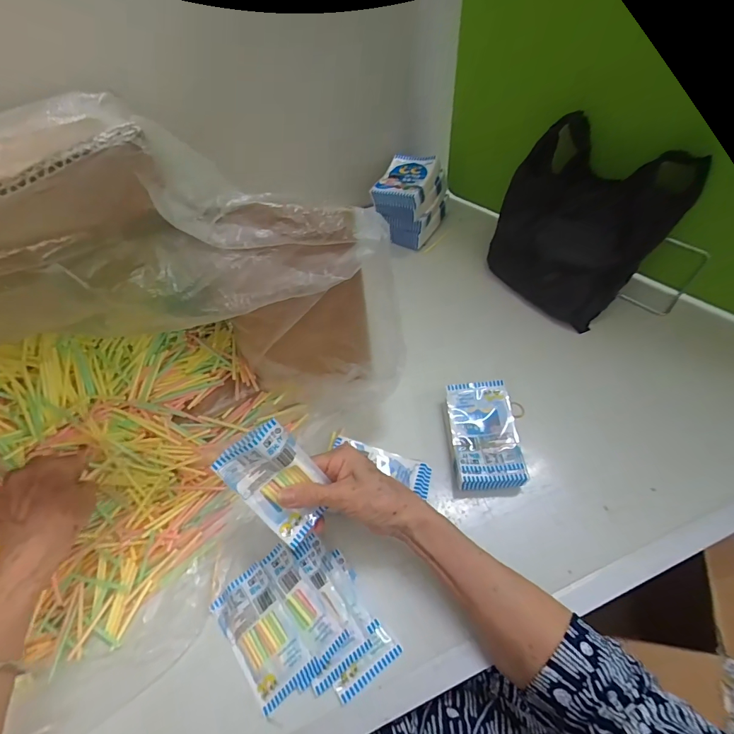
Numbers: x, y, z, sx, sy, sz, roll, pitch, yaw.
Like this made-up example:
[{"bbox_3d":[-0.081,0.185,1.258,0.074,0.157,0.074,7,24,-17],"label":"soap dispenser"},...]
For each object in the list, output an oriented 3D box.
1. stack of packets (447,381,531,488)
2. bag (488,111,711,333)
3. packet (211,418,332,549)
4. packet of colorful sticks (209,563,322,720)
[{"bbox_3d":[0.128,0.074,0.463,0.069,0.032,0.120,-2,57,2],"label":"stack of packets"},{"bbox_3d":[0.259,-0.174,0.521,0.113,0.179,0.172,-32,61,-16],"label":"bag"},{"bbox_3d":[-0.072,0.100,0.358,0.062,0.103,0.012,-39,22,-10],"label":"packet"},{"bbox_3d":[-0.095,0.243,0.379,0.060,0.006,0.104,-42,65,-2],"label":"packet of colorful sticks"}]

